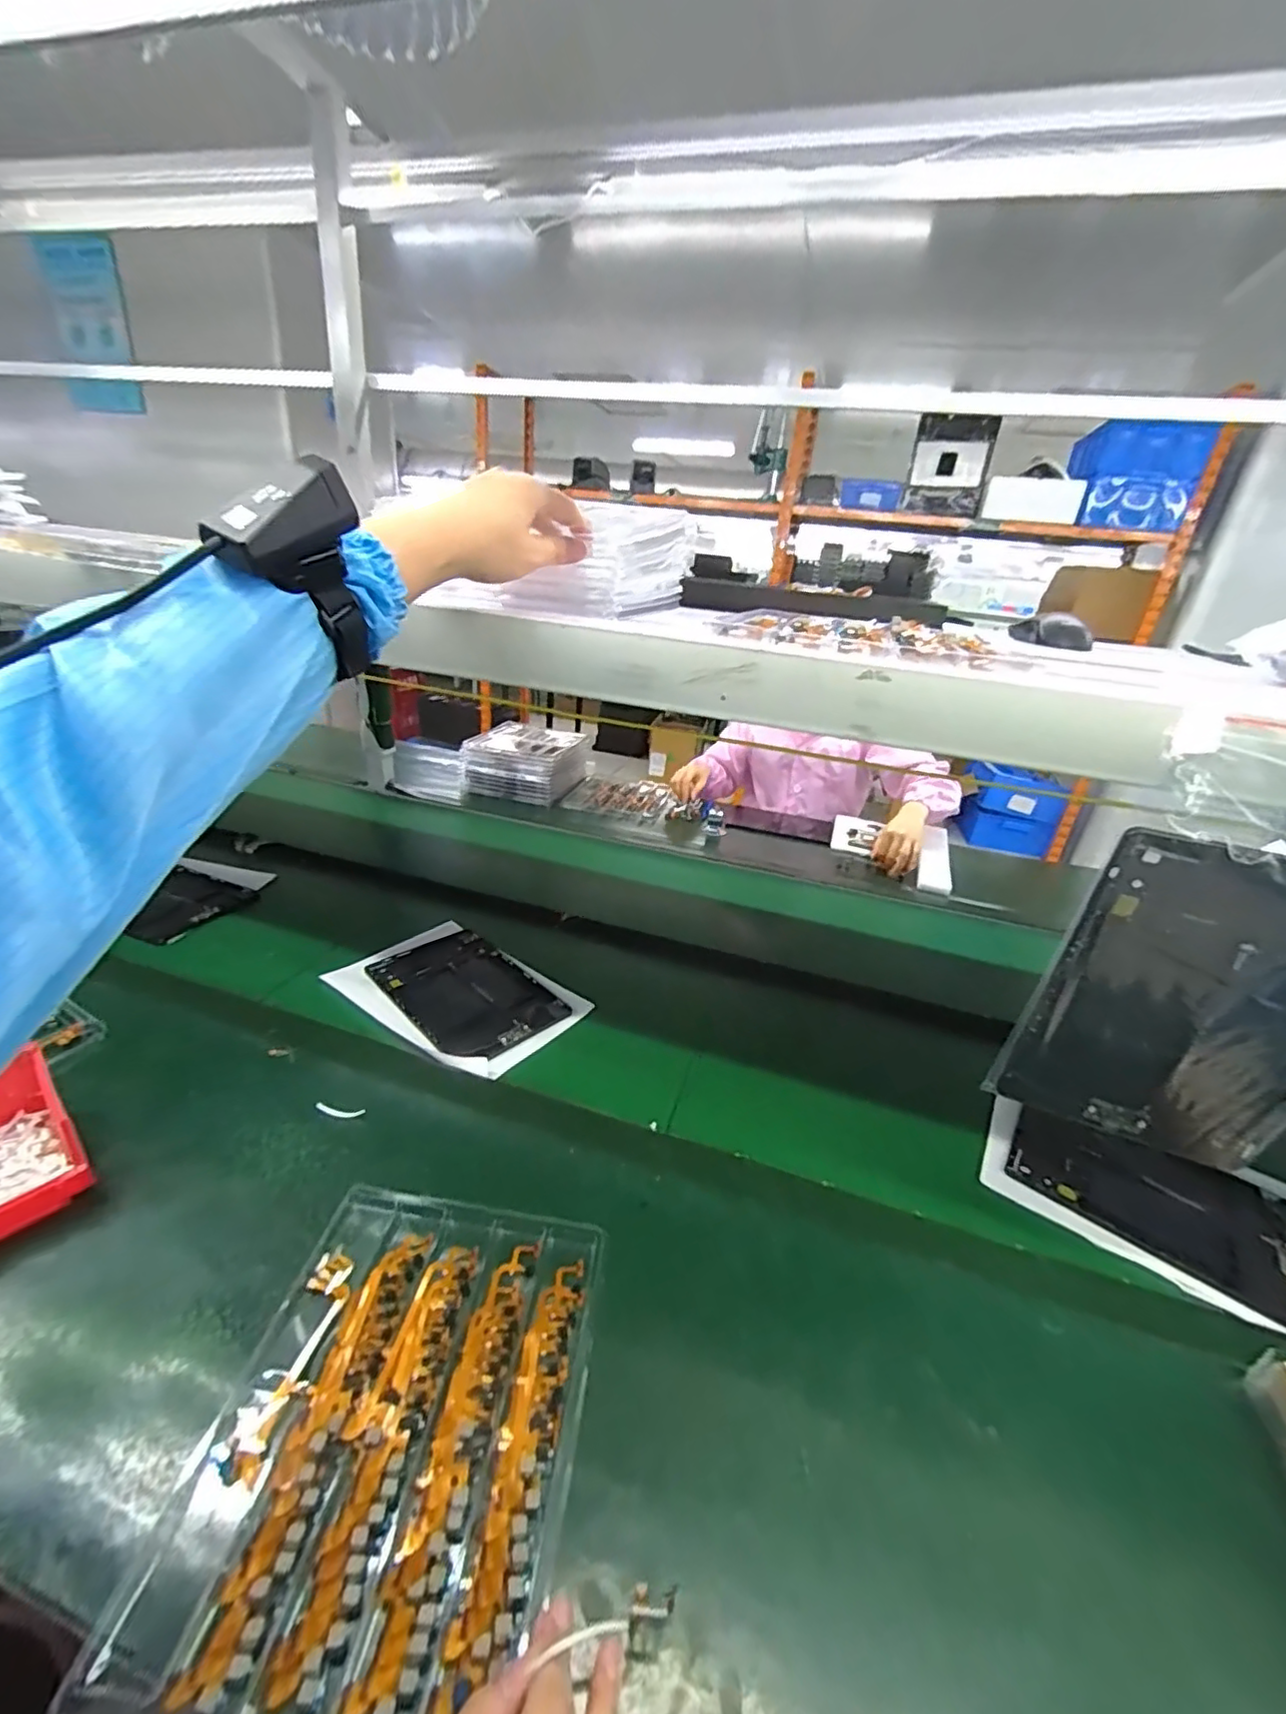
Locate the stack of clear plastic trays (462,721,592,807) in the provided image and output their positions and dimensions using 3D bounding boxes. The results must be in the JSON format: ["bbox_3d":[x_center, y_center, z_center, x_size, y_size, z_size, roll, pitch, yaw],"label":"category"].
[{"bbox_3d":[-0.273,-0.225,1.437,0.242,0.120,0.216,14,25,13],"label":"stack of clear plastic trays"}]

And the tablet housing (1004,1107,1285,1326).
[{"bbox_3d":[0.488,0.319,0.594,0.229,0.005,0.159,24,29,31],"label":"tablet housing"}]

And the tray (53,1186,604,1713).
[{"bbox_3d":[-0.155,0.361,0.402,0.226,0.033,0.263,9,25,4],"label":"tray"}]

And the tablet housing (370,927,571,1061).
[{"bbox_3d":[-0.222,0.165,0.773,0.239,0.013,0.149,25,34,39],"label":"tablet housing"}]

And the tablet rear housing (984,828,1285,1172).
[{"bbox_3d":[0.352,0.104,0.404,0.156,0.232,0.011,17,34,18],"label":"tablet rear housing"}]

